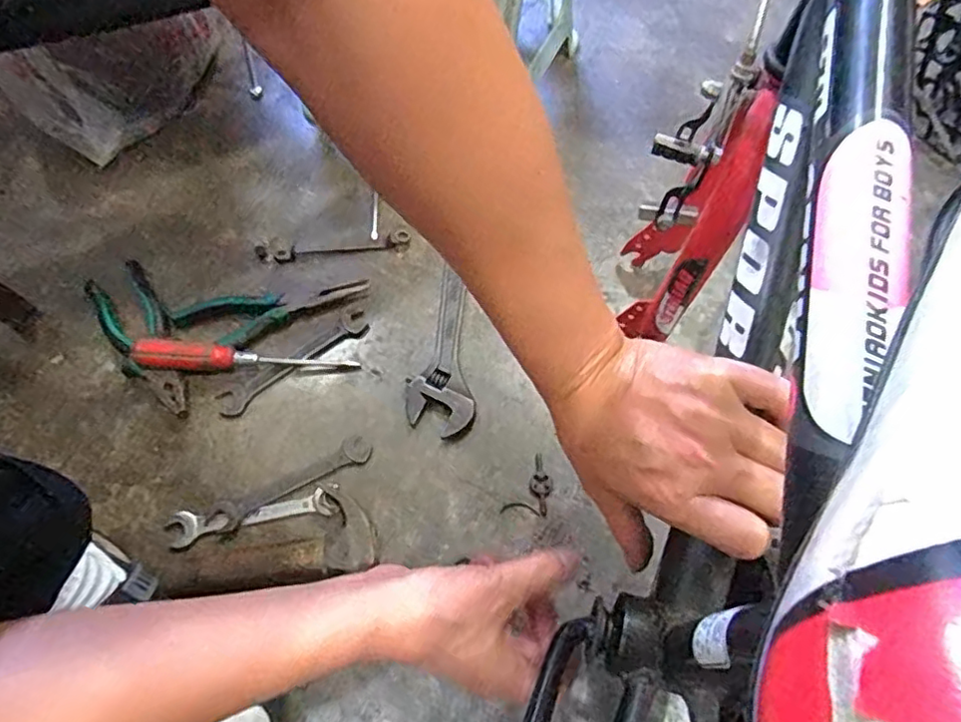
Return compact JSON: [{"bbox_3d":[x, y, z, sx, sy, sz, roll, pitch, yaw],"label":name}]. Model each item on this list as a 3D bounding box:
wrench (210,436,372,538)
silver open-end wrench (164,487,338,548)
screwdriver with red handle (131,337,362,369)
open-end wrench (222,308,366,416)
[{"bbox_3d":[-0.164,0.106,0.543,0.142,0.005,0.027,-27,65,-12],"label":"wrench"},{"bbox_3d":[-0.197,0.132,0.536,0.138,0.004,0.029,-12,63,-4],"label":"silver open-end wrench"},{"bbox_3d":[-0.219,-0.002,0.585,0.199,0.020,0.027,4,62,-11],"label":"screwdriver with red handle"},{"bbox_3d":[-0.180,-0.002,0.595,0.154,0.009,0.026,-37,67,-16],"label":"open-end wrench"}]

